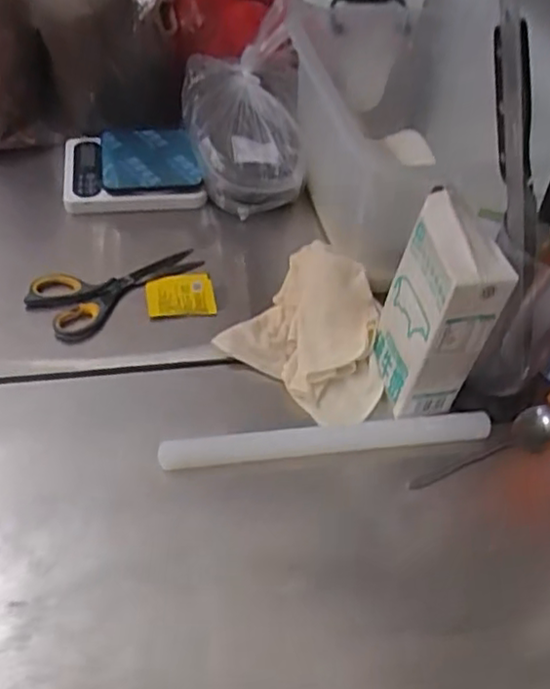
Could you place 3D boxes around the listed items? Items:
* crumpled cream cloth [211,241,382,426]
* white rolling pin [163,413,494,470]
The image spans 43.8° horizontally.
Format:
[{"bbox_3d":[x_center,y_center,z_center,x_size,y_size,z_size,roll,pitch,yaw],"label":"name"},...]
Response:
[{"bbox_3d":[0.049,-0.016,0.725,0.178,0.051,0.160,35,55,21],"label":"crumpled cream cloth"},{"bbox_3d":[0.054,0.091,0.658,0.323,0.025,0.020,-4,51,-10],"label":"white rolling pin"}]

